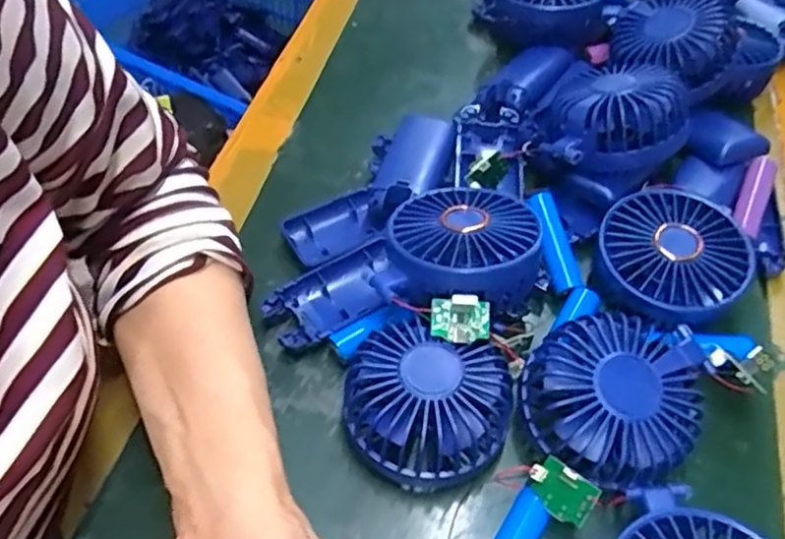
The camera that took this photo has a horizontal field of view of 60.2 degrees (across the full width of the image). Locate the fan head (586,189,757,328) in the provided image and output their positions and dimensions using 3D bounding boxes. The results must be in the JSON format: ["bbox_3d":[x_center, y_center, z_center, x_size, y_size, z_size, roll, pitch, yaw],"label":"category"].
[{"bbox_3d":[0.164,-0.007,0.399,0.083,0.029,0.081,1,50,-1],"label":"fan head"}]

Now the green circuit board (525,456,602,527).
[{"bbox_3d":[0.079,0.104,0.318,0.031,0.007,0.022,31,87,39],"label":"green circuit board"}]

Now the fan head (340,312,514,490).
[{"bbox_3d":[0.018,0.070,0.352,0.084,0.048,0.079,19,52,13],"label":"fan head"}]

